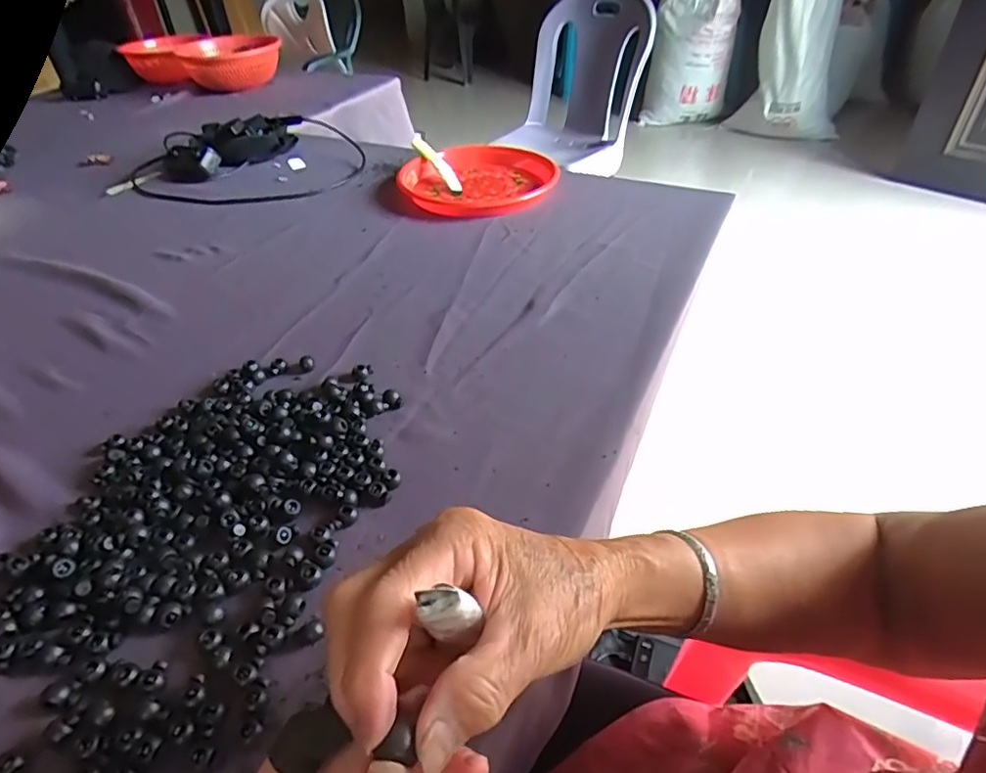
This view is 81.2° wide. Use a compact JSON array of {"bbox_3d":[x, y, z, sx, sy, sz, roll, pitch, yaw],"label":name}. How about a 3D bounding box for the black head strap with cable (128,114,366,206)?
[{"bbox_3d":[-0.422,-0.386,0.958,0.394,0.054,0.281,2,42,3],"label":"black head strap with cable"}]

